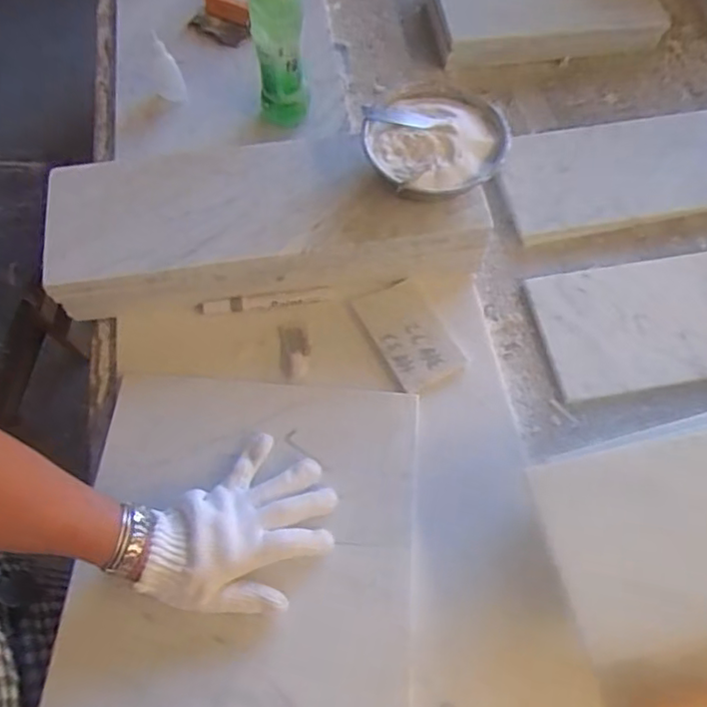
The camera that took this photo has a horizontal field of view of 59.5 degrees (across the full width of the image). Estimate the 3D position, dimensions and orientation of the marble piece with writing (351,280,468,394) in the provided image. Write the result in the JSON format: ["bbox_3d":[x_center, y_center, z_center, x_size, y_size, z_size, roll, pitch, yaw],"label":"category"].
[{"bbox_3d":[0.060,-0.021,0.659,0.078,0.009,0.120,-27,69,-12],"label":"marble piece with writing"}]

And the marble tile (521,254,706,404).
[{"bbox_3d":[0.351,-0.038,0.676,0.299,0.018,0.147,-8,66,-4],"label":"marble tile"}]

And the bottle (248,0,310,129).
[{"bbox_3d":[-0.086,-0.352,0.707,0.058,0.218,0.049,-5,66,-3],"label":"bottle"}]

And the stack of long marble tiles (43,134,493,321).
[{"bbox_3d":[-0.094,-0.146,0.677,0.451,0.086,0.158,-6,66,-3],"label":"stack of long marble tiles"}]

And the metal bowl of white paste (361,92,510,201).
[{"bbox_3d":[0.082,-0.214,0.641,0.142,0.039,0.135,0,66,0],"label":"metal bowl of white paste"}]

